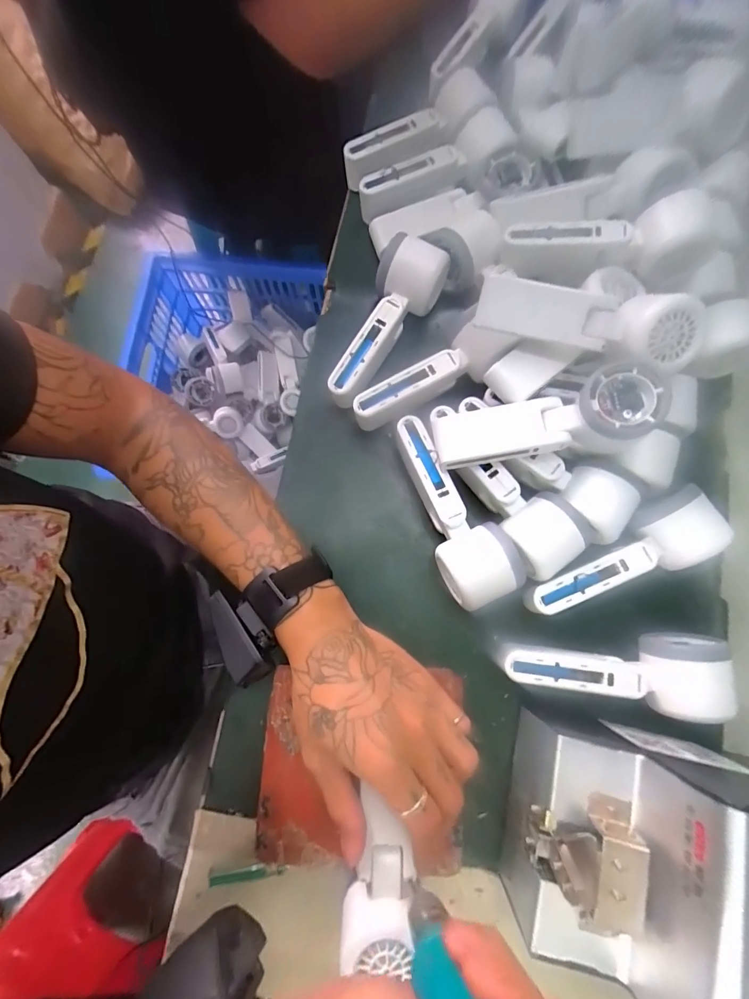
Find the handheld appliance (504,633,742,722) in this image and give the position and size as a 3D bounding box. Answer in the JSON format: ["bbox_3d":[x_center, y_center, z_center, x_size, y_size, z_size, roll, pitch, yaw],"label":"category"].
[{"bbox_3d":[0.180,0.133,0.316,0.156,0.050,0.056,1,78,0],"label":"handheld appliance"}]

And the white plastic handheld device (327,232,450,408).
[{"bbox_3d":[0.003,-0.163,0.377,0.056,0.049,0.159,35,80,7],"label":"white plastic handheld device"}]

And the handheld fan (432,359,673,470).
[{"bbox_3d":[0.135,-0.059,0.336,0.169,0.056,0.056,-10,77,18],"label":"handheld fan"}]

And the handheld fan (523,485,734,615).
[{"bbox_3d":[0.196,0.048,0.337,0.152,0.049,0.053,-24,79,-5],"label":"handheld fan"}]

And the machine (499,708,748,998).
[{"bbox_3d":[0.183,0.222,0.239,0.180,0.114,0.132,14,78,3],"label":"machine"}]

